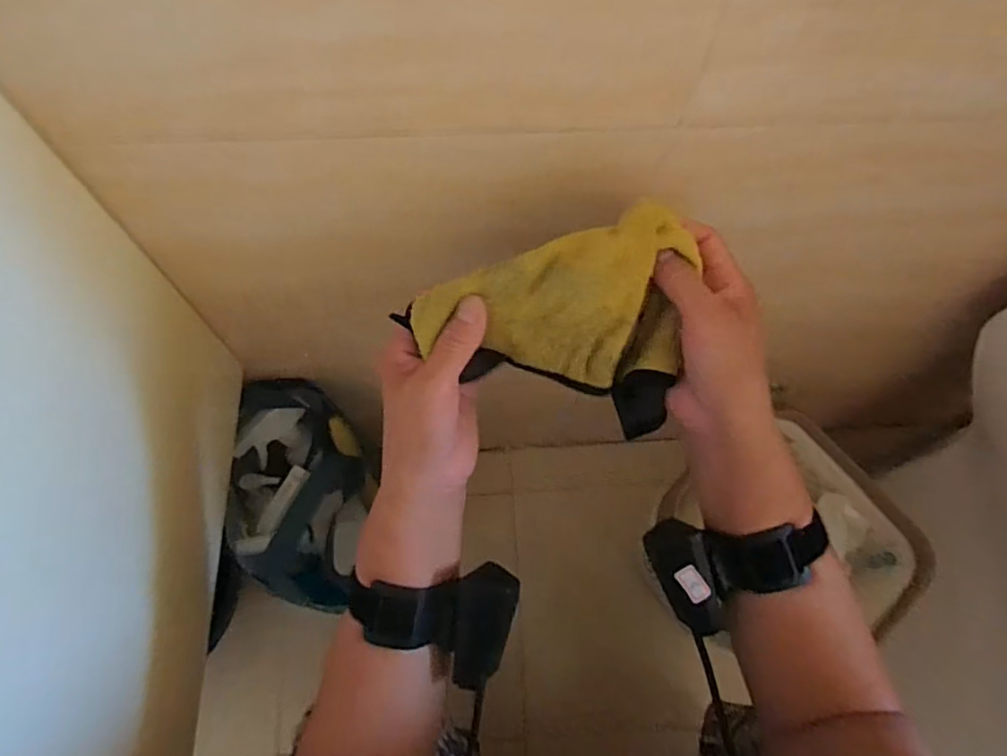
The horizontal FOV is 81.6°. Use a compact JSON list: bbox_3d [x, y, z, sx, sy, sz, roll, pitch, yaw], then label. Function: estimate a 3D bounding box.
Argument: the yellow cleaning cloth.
[{"bbox_3d":[0.043,-0.046,0.344,0.166,0.126,0.030,22,28,-18],"label":"yellow cleaning cloth"}]

